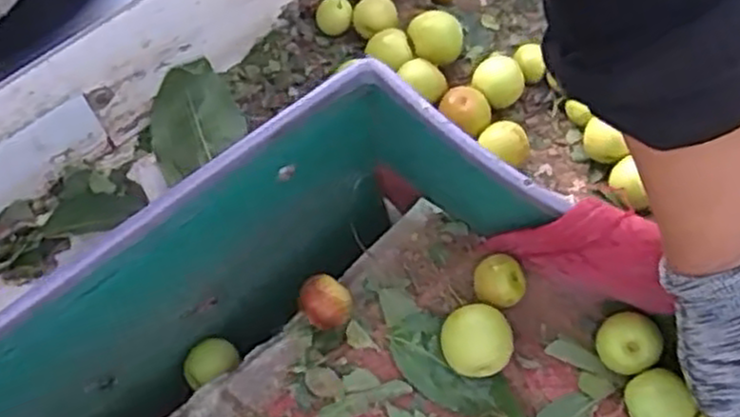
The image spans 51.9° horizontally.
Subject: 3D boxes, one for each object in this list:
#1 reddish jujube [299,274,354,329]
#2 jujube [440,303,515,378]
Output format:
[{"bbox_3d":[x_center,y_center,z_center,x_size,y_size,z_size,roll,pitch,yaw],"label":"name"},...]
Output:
[{"bbox_3d":[-0.026,0.056,0.443,0.028,0.025,0.031,-20,64,-6],"label":"reddish jujube"},{"bbox_3d":[0.059,0.075,0.422,0.037,0.030,0.038,-2,63,3],"label":"jujube"}]

